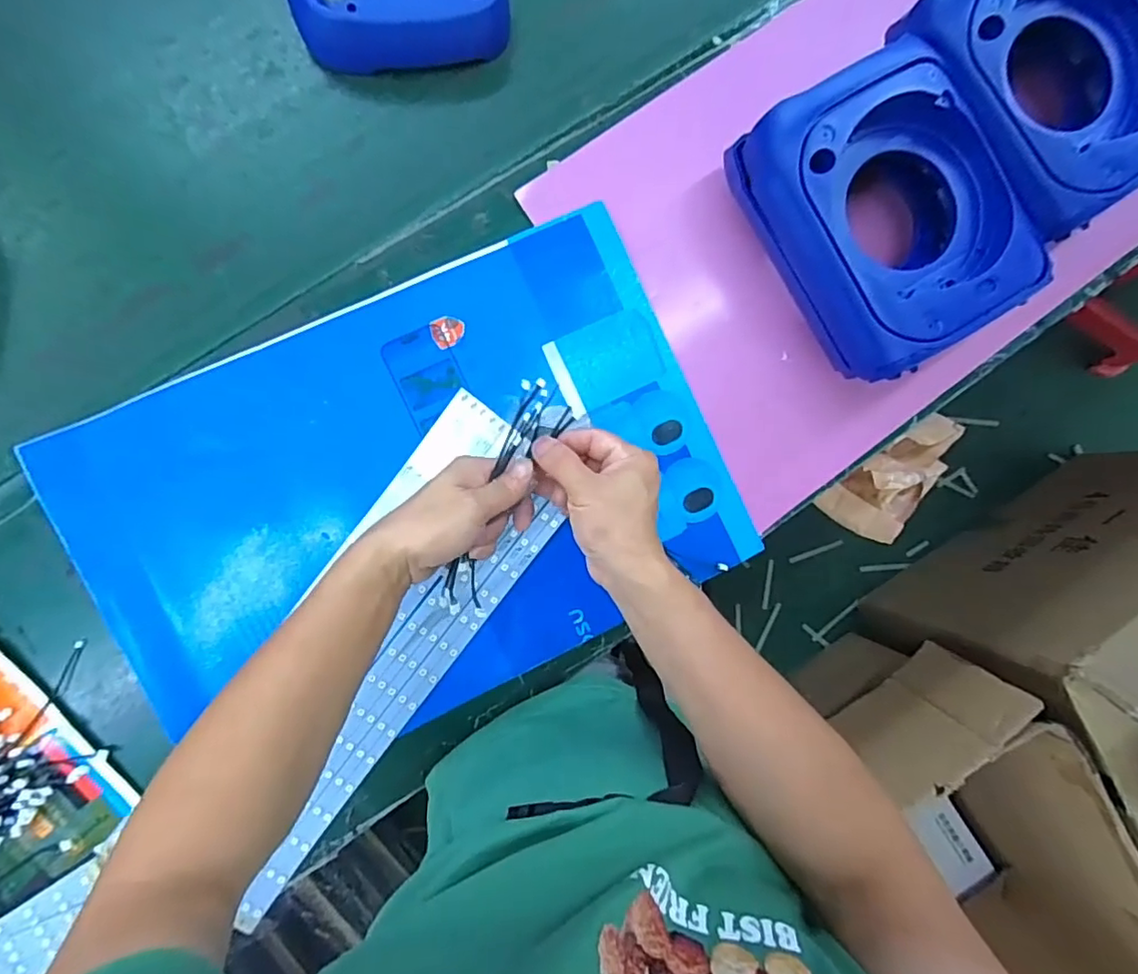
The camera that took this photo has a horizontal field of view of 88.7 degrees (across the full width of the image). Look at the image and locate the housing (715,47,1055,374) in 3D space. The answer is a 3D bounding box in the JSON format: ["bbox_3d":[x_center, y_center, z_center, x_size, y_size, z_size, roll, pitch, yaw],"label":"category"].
[{"bbox_3d":[0.252,-0.219,0.479,0.163,0.100,0.223,-32,95,-6],"label":"housing"}]

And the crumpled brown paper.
[{"bbox_3d":[0.491,-0.019,0.827,0.282,0.096,0.127,-28,95,-22],"label":"crumpled brown paper"}]

